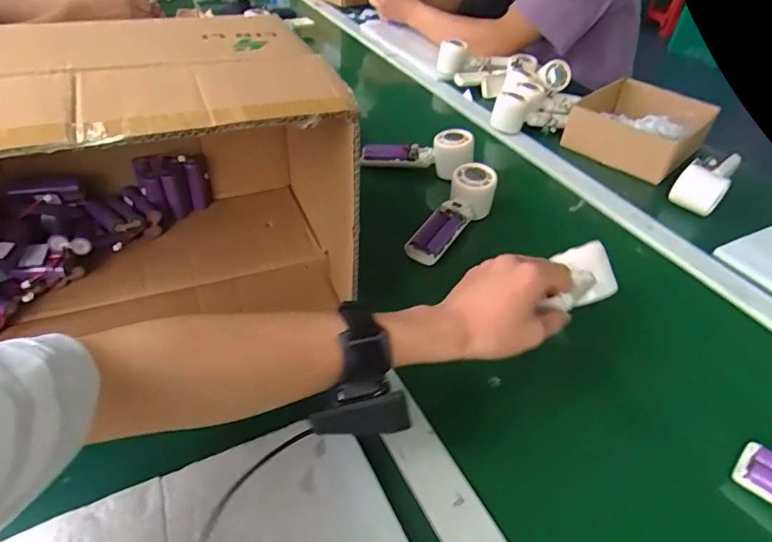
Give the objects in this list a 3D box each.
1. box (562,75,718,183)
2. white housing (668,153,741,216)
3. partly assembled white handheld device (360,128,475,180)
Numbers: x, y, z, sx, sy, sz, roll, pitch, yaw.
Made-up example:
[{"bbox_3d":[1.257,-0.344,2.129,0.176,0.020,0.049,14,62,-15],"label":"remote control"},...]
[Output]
[{"bbox_3d":[0.417,-0.248,0.828,0.189,0.060,0.217,32,49,24],"label":"box"},{"bbox_3d":[0.474,-0.134,0.722,0.061,0.049,0.148,36,51,28],"label":"white housing"},{"bbox_3d":[0.047,-0.169,0.733,0.167,0.062,0.048,1,39,16],"label":"partly assembled white handheld device"}]

